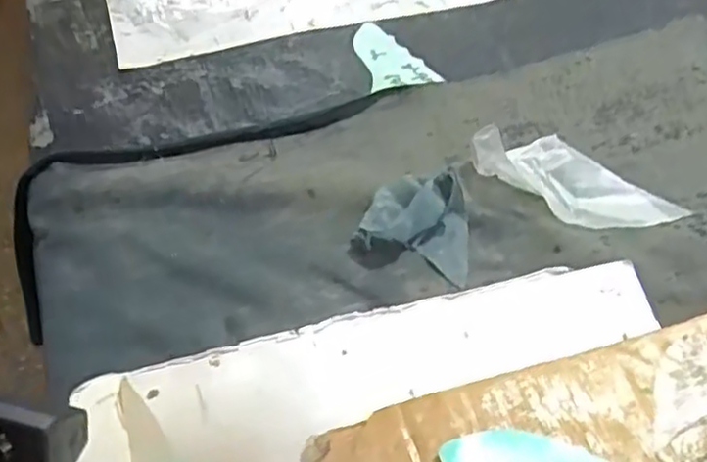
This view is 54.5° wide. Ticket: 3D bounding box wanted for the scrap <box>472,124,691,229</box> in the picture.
[{"bbox_3d":[0.135,-0.036,0.415,0.116,0.032,0.059,34,57,25],"label":"scrap"}]

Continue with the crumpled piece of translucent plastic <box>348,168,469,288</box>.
[{"bbox_3d":[0.035,-0.006,0.389,0.064,0.025,0.053,10,50,7],"label":"crumpled piece of translucent plastic"}]

